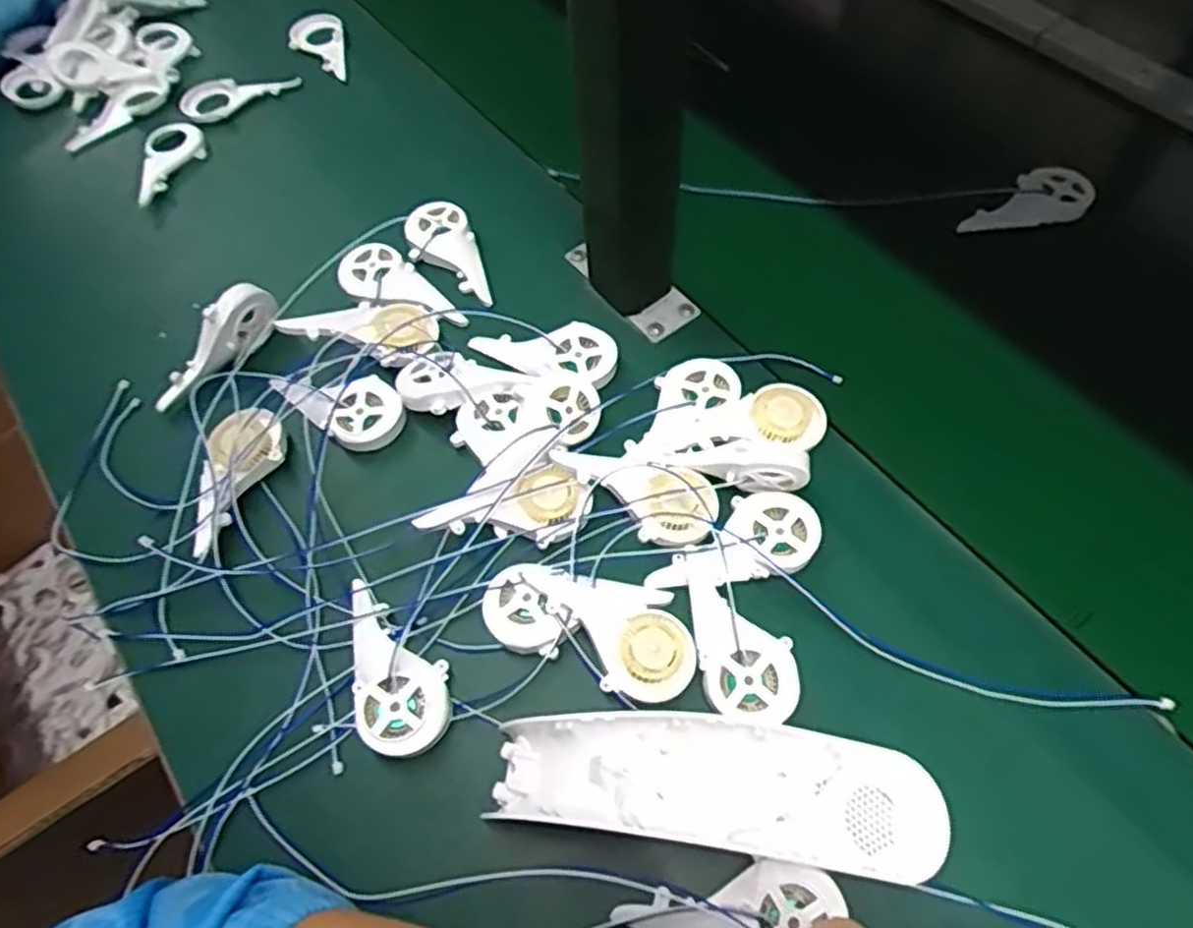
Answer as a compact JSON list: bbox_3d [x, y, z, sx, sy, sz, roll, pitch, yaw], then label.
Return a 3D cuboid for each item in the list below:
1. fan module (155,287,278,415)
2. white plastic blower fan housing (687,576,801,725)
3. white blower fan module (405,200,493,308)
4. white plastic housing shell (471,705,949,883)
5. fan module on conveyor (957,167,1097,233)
[{"bbox_3d":[-0.236,-0.069,0.473,0.015,0.044,0.092,38,88,23],"label":"fan module"},{"bbox_3d":[0.072,0.089,0.371,0.046,0.017,0.072,-4,60,2],"label":"white plastic blower fan housing"},{"bbox_3d":[-0.102,-0.146,0.527,0.045,0.012,0.091,-32,80,-14],"label":"white blower fan module"},{"bbox_3d":[0.053,0.139,0.330,0.192,0.041,0.053,6,60,8],"label":"white plastic housing shell"},{"bbox_3d":[0.303,-0.187,0.538,0.089,0.007,0.040,-8,89,5],"label":"fan module on conveyor"}]

